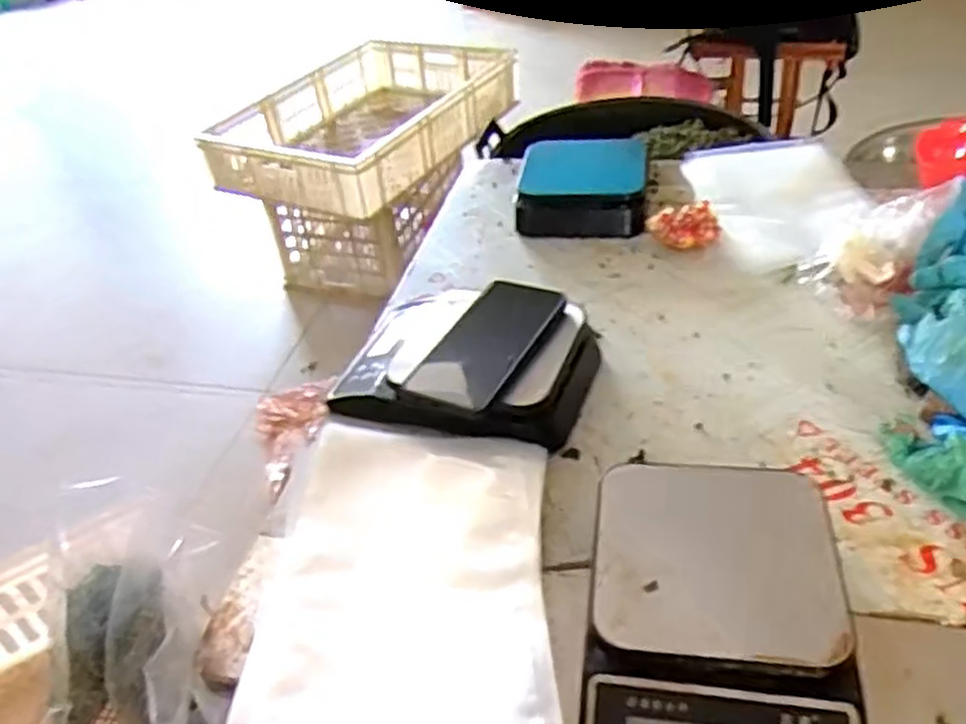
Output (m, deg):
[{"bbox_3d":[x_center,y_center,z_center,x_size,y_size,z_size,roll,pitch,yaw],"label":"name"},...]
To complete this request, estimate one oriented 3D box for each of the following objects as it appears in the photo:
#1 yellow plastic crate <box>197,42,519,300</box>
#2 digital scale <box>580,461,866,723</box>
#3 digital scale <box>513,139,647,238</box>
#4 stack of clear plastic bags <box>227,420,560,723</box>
[{"bbox_3d":[-0.222,-0.430,1.736,0.430,0.355,0.620,19,46,29],"label":"yellow plastic crate"},{"bbox_3d":[0.141,0.156,0.473,0.147,0.046,0.205,2,40,12],"label":"digital scale"},{"bbox_3d":[0.119,-0.213,0.939,0.151,0.056,0.147,2,40,11],"label":"digital scale"},{"bbox_3d":[-0.053,0.140,0.535,0.189,0.021,0.257,-4,39,5],"label":"stack of clear plastic bags"}]

